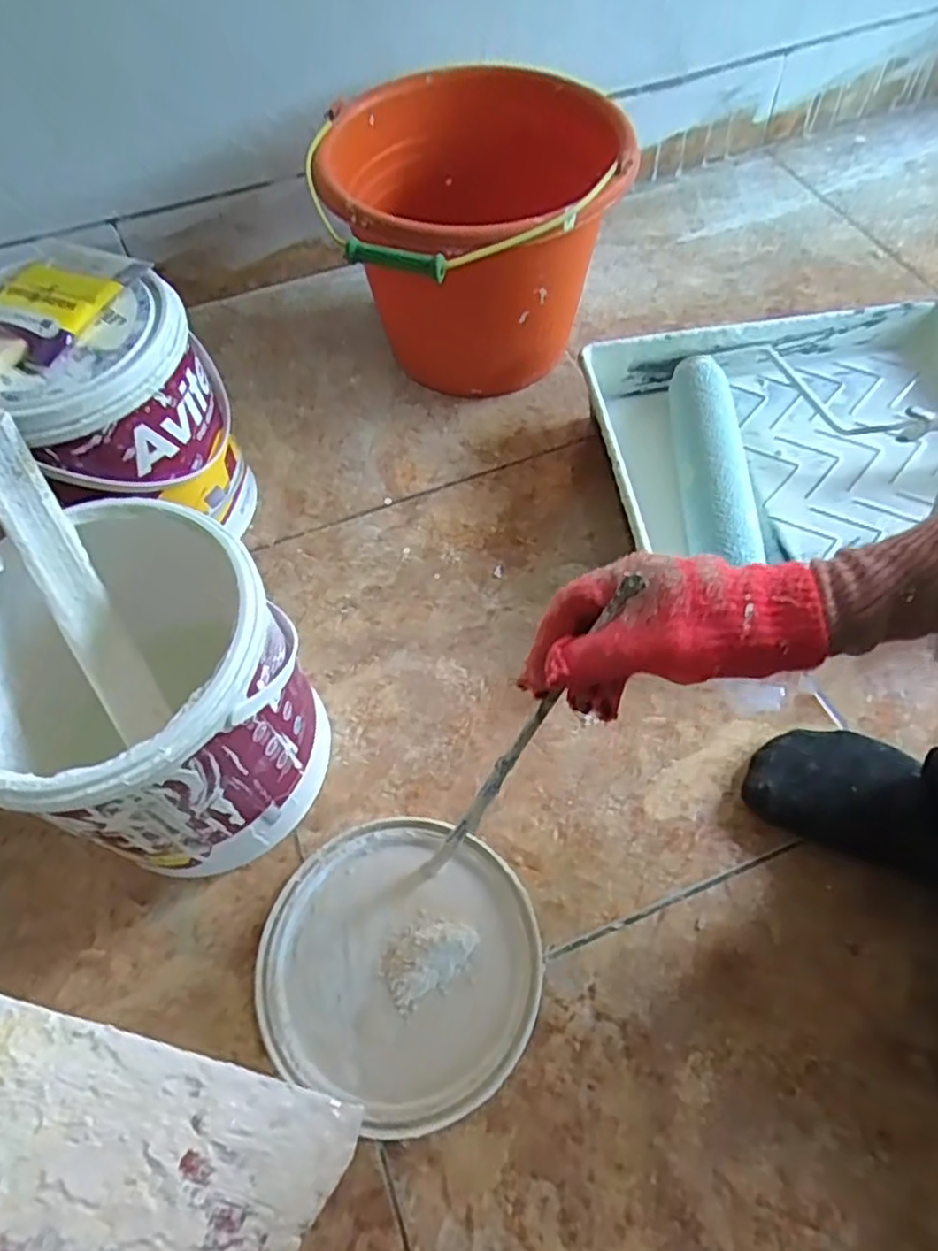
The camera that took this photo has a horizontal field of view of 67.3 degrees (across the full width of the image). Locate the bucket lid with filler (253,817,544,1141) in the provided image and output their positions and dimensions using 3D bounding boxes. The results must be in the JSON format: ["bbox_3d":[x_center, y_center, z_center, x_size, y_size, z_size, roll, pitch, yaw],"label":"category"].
[{"bbox_3d":[-0.044,0.212,0.451,0.172,0.018,0.166,-1,59,2],"label":"bucket lid with filler"}]

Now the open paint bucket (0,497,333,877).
[{"bbox_3d":[-0.192,0.053,0.451,0.174,0.193,0.167,-1,59,2],"label":"open paint bucket"}]

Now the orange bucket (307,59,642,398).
[{"bbox_3d":[0.006,-0.349,0.669,0.249,0.203,0.259,-1,59,2],"label":"orange bucket"}]

